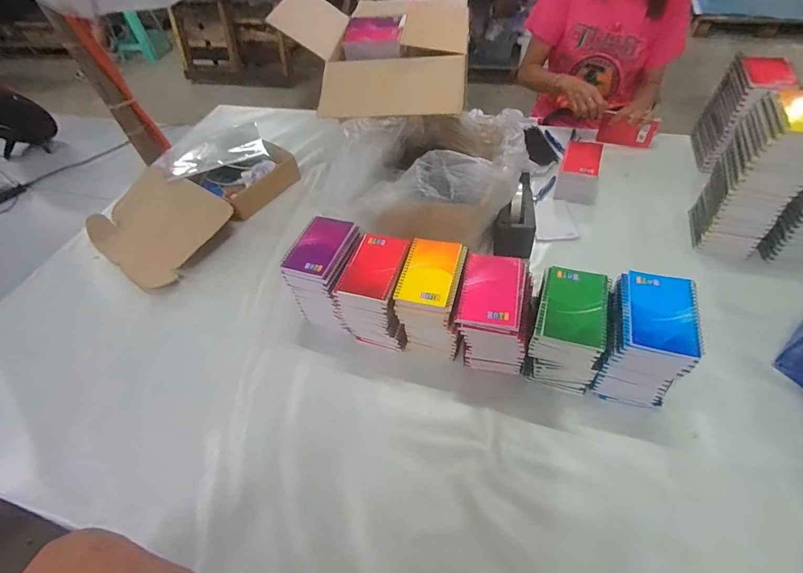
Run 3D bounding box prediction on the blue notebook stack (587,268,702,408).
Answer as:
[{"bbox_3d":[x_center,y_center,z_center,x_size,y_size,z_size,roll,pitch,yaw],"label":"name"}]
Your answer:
[{"bbox_3d":[0.360,0.087,0.613,0.099,0.171,0.139,9,53,13],"label":"blue notebook stack"}]

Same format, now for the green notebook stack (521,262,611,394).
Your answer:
[{"bbox_3d":[0.260,0.079,0.634,0.107,0.170,0.132,13,54,16],"label":"green notebook stack"}]

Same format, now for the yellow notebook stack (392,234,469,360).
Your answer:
[{"bbox_3d":[0.057,0.029,0.696,0.100,0.164,0.140,10,53,14],"label":"yellow notebook stack"}]

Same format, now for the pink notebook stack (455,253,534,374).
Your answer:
[{"bbox_3d":[0.151,0.054,0.662,0.108,0.167,0.134,8,52,13],"label":"pink notebook stack"}]

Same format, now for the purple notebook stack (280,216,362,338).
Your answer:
[{"bbox_3d":[-0.131,-0.017,0.752,0.108,0.165,0.134,17,55,19],"label":"purple notebook stack"}]

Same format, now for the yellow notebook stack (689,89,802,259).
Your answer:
[{"bbox_3d":[0.656,-0.197,0.747,0.117,0.271,0.142,21,56,21],"label":"yellow notebook stack"}]

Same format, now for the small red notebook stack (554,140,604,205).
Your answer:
[{"bbox_3d":[0.423,-0.275,0.950,0.093,0.081,0.136,14,54,17],"label":"small red notebook stack"}]

